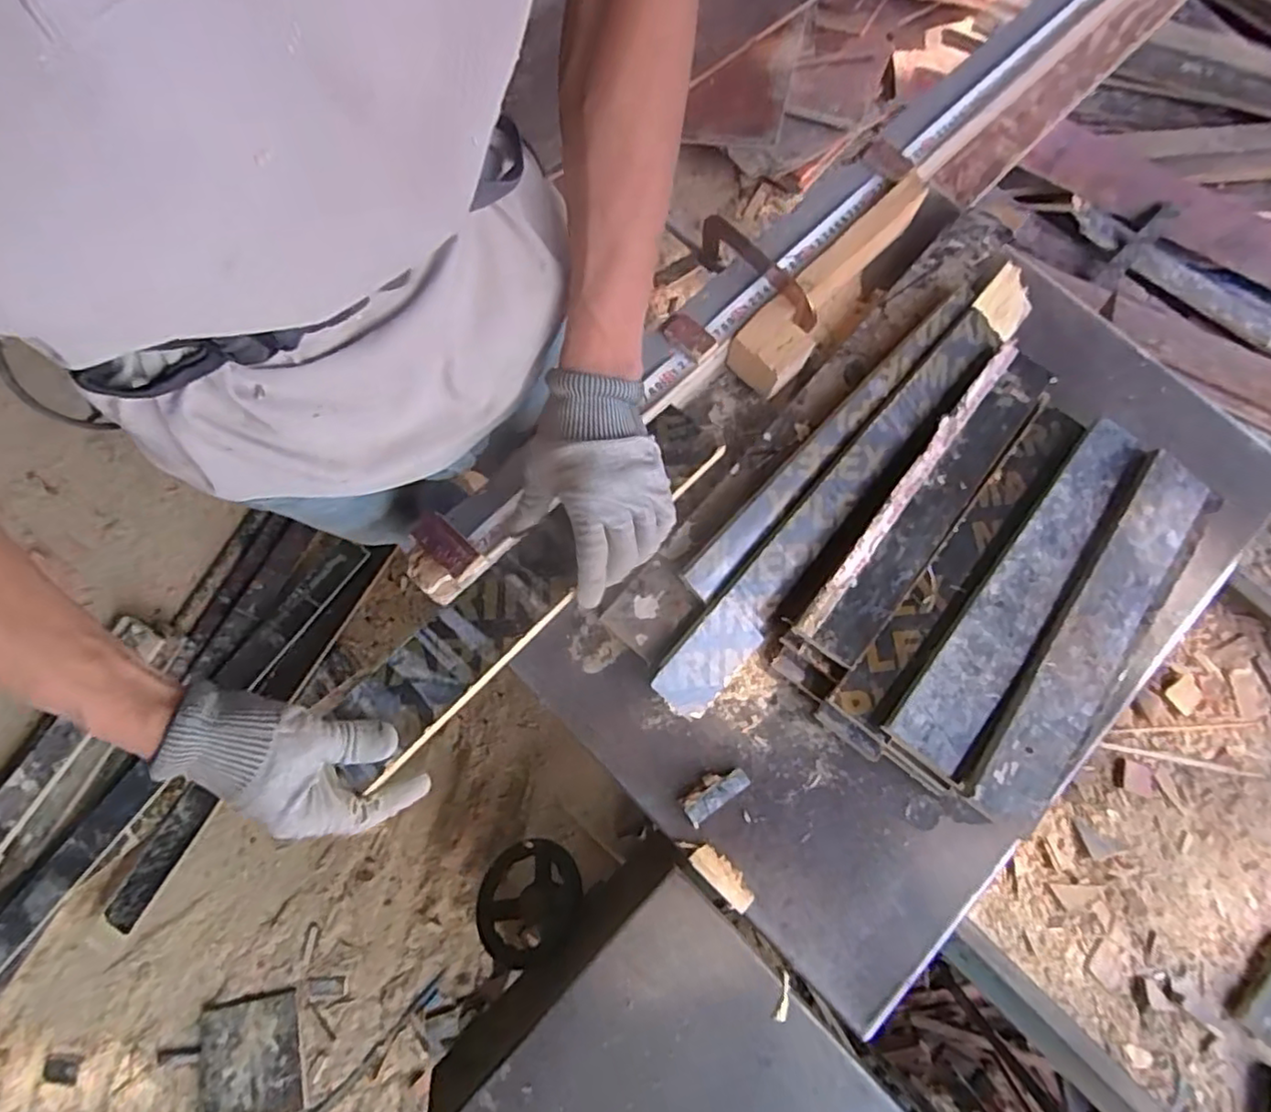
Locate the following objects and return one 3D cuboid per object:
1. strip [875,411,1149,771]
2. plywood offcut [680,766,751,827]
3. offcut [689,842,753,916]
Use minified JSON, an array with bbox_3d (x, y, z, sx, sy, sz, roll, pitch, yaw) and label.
[{"bbox_3d":[0.343,0.023,0.588,0.066,0.013,0.362,35,78,5],"label":"strip"},{"bbox_3d":[0.070,0.211,0.583,0.063,0.007,0.028,-36,81,-10],"label":"plywood offcut"},{"bbox_3d":[0.076,0.277,0.565,0.061,0.012,0.025,42,78,7],"label":"offcut"}]

